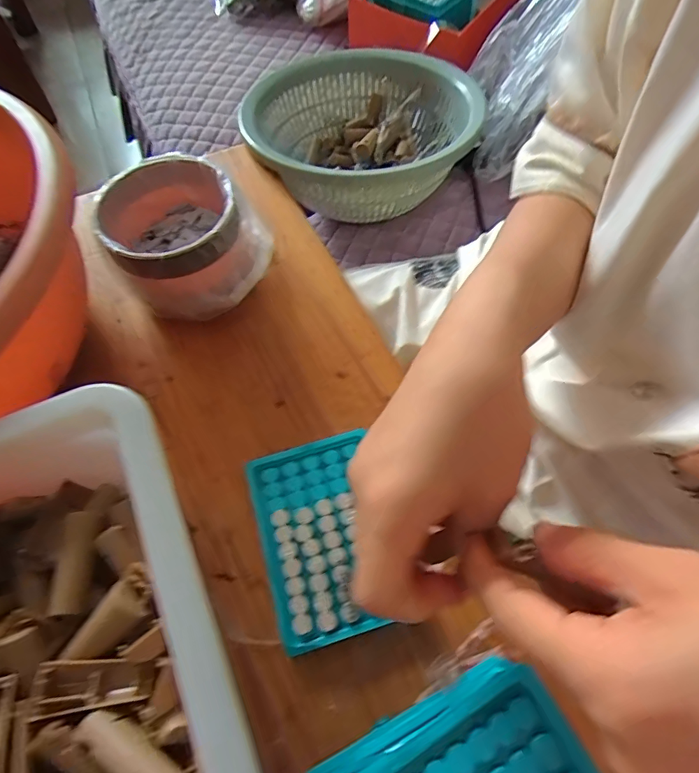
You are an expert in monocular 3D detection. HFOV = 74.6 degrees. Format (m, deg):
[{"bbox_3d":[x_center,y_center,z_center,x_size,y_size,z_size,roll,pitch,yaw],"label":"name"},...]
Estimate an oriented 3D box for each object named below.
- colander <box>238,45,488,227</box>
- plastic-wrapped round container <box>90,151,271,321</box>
[{"bbox_3d":[0.014,-0.317,0.586,0.267,0.112,0.290,9,62,7],"label":"colander"},{"bbox_3d":[-0.139,-0.131,0.412,0.127,0.089,0.118,-1,61,2],"label":"plastic-wrapped round container"}]

